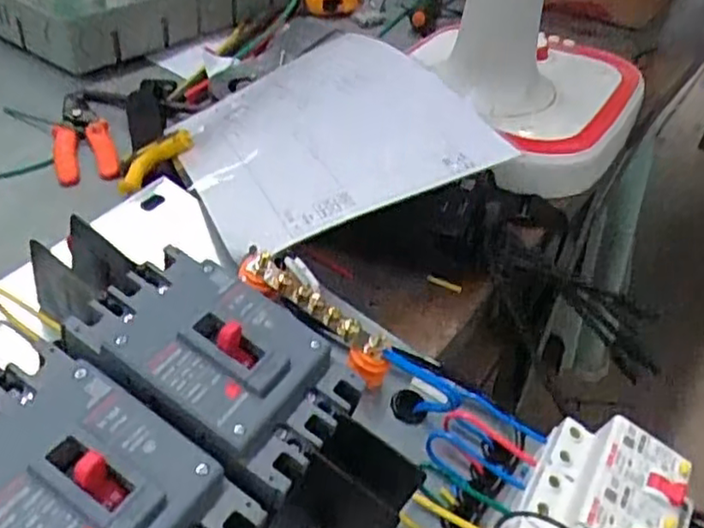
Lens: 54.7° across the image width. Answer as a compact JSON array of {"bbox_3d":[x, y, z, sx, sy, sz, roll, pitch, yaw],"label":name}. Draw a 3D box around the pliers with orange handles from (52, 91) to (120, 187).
[{"bbox_3d":[-0.253,-0.127,0.633,0.051,0.012,0.164,-11,43,-19],"label":"pliers with orange handles"}]

